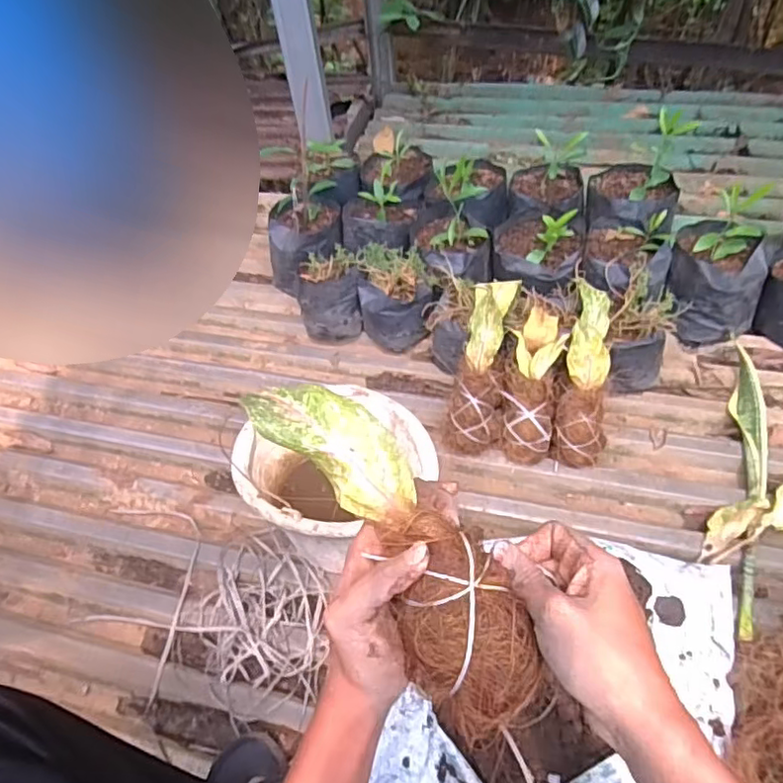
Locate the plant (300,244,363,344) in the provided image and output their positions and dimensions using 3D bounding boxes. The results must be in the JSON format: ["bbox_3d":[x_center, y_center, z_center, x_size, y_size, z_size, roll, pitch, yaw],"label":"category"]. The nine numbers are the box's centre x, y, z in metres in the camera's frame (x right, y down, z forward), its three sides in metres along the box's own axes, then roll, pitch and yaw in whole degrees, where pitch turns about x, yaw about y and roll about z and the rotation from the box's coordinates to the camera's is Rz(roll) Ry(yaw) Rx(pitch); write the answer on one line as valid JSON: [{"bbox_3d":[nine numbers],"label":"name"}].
[{"bbox_3d":[-0.114,-0.170,1.139,0.113,0.153,0.098,-6,50,0],"label":"plant"}]

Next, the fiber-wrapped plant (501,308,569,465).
[{"bbox_3d":[0.212,-0.014,0.919,0.081,0.071,0.243,7,85,11],"label":"fiber-wrapped plant"}]

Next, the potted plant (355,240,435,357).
[{"bbox_3d":[0.008,-0.165,1.110,0.129,0.145,0.135,-5,53,1],"label":"potted plant"}]

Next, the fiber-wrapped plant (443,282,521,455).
[{"bbox_3d":[0.140,-0.038,0.929,0.084,0.063,0.270,10,95,13],"label":"fiber-wrapped plant"}]

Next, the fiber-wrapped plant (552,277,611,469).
[{"bbox_3d":[0.295,-0.038,0.919,0.078,0.063,0.298,8,78,11],"label":"fiber-wrapped plant"}]

